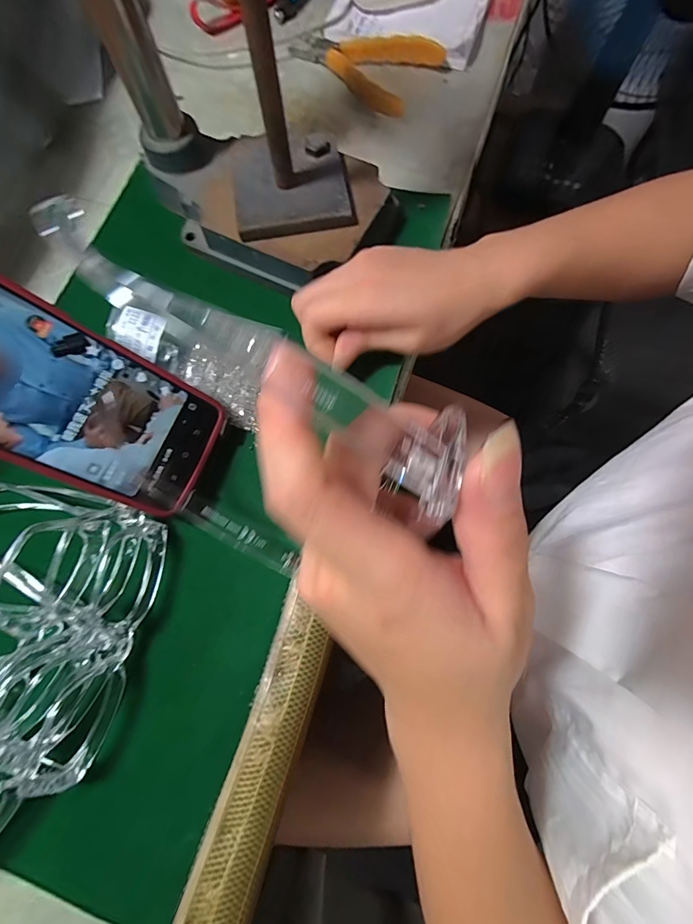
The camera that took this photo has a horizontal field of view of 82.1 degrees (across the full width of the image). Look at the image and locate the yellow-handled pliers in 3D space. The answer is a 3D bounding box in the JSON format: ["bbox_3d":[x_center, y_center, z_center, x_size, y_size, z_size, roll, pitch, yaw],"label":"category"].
[{"bbox_3d":[0.012,-0.373,0.368,0.130,0.017,0.082,30,78,10],"label":"yellow-handled pliers"}]

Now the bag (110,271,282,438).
[{"bbox_3d":[-0.105,-0.075,0.277,0.116,0.038,0.072,17,76,7],"label":"bag"}]

